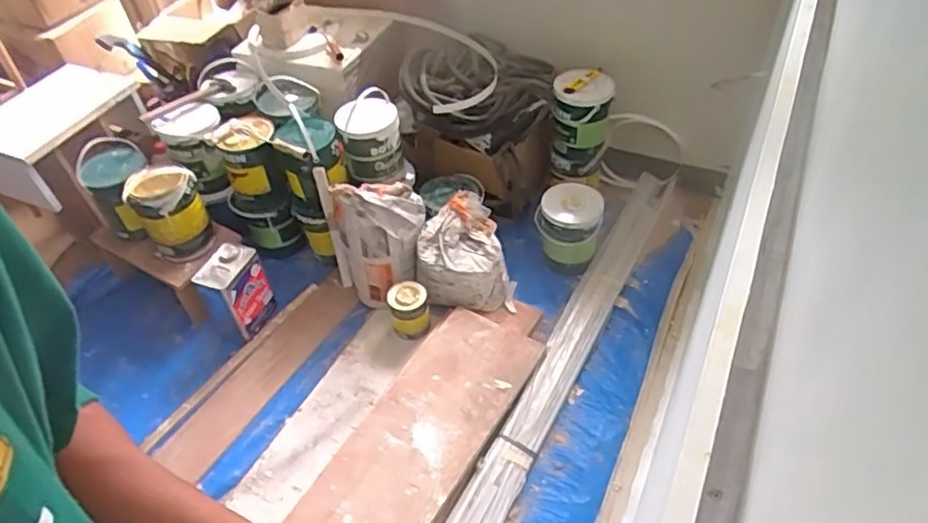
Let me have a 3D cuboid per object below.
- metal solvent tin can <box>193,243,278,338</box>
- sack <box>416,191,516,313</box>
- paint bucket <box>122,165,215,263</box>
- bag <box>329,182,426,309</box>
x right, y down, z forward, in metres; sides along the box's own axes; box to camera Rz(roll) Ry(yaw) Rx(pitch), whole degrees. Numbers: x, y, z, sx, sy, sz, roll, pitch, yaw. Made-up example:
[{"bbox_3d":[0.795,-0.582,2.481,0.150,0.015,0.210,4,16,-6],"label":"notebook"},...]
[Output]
[{"bbox_3d":[-0.620,0.070,1.775,0.114,0.208,0.178,9,48,13],"label":"metal solvent tin can"},{"bbox_3d":[0.000,-0.027,1.828,0.257,0.193,0.273,-2,46,3],"label":"sack"},{"bbox_3d":[-0.790,-0.136,1.738,0.175,0.217,0.180,-3,46,3],"label":"paint bucket"},{"bbox_3d":[-0.229,-0.067,1.789,0.261,0.365,0.197,-13,46,-7],"label":"bag"}]

